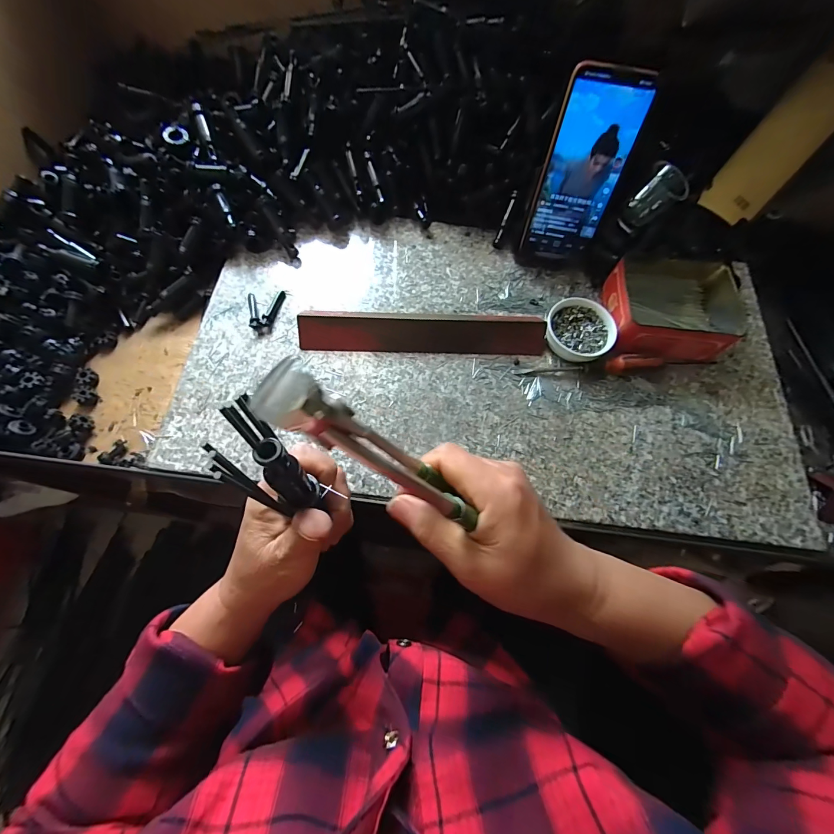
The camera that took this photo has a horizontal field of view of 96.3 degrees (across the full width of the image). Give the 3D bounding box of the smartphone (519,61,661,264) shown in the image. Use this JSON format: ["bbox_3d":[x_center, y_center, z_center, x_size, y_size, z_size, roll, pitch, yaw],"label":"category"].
[{"bbox_3d":[0.165,-0.243,0.381,0.076,0.169,0.012,10,47,2],"label":"smartphone"}]

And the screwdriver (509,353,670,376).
[{"bbox_3d":[0.180,-0.052,0.391,0.149,0.023,0.017,-4,68,-4],"label":"screwdriver"}]

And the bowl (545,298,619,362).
[{"bbox_3d":[0.174,-0.092,0.404,0.069,0.023,0.069,1,68,-2],"label":"bowl"}]

